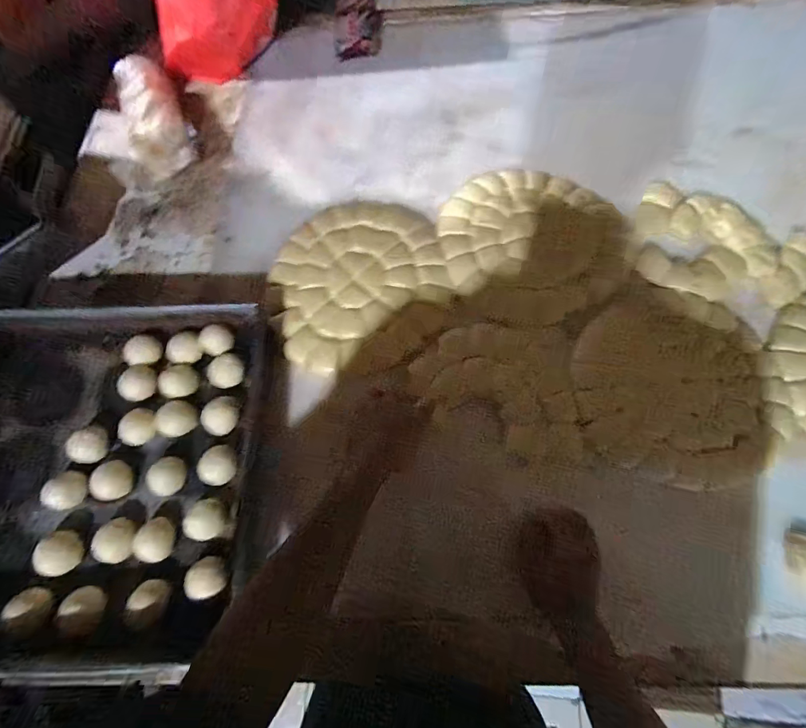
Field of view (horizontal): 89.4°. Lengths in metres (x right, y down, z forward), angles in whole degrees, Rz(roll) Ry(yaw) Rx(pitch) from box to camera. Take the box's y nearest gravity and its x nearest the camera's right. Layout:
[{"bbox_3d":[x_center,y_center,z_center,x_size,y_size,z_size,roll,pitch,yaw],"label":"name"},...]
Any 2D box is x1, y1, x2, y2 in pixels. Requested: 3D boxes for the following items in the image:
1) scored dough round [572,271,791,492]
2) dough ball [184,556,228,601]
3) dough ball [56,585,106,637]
[{"bbox_3d":[0.363,0.013,0.549,0.244,0.027,0.285,3,71,2],"label":"scored dough round"},{"bbox_3d":[-0.230,0.249,0.476,0.035,0.027,0.044,-30,74,-9],"label":"dough ball"},{"bbox_3d":[-0.366,0.284,0.469,0.042,0.034,0.048,-18,72,-5],"label":"dough ball"}]

